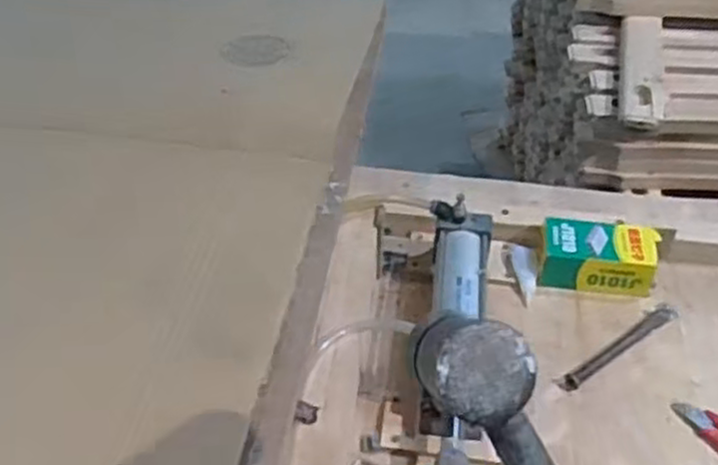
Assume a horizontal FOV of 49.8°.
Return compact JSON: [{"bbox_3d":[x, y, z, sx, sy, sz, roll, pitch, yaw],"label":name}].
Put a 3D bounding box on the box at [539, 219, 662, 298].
[{"bbox_3d":[0.270,0.026,0.872,0.129,0.047,0.070,6,44,7],"label":"box"}]

